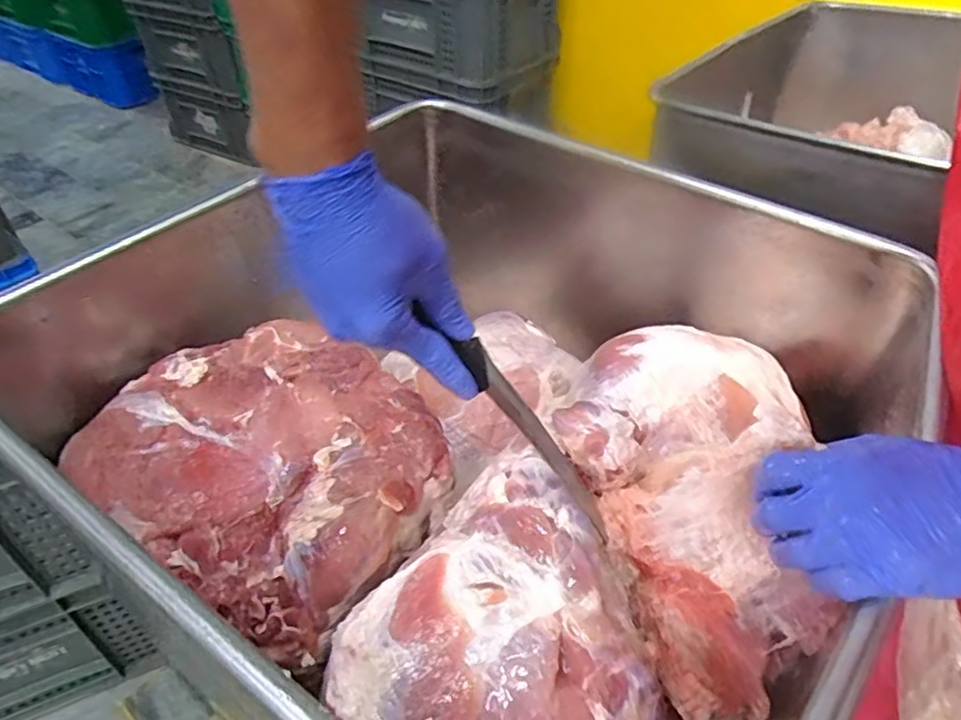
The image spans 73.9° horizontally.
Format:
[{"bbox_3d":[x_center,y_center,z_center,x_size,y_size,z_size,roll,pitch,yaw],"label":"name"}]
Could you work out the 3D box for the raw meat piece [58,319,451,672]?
[{"bbox_3d":[-0.199,0.089,0.619,0.309,0.090,0.293,22,47,23],"label":"raw meat piece"}]

